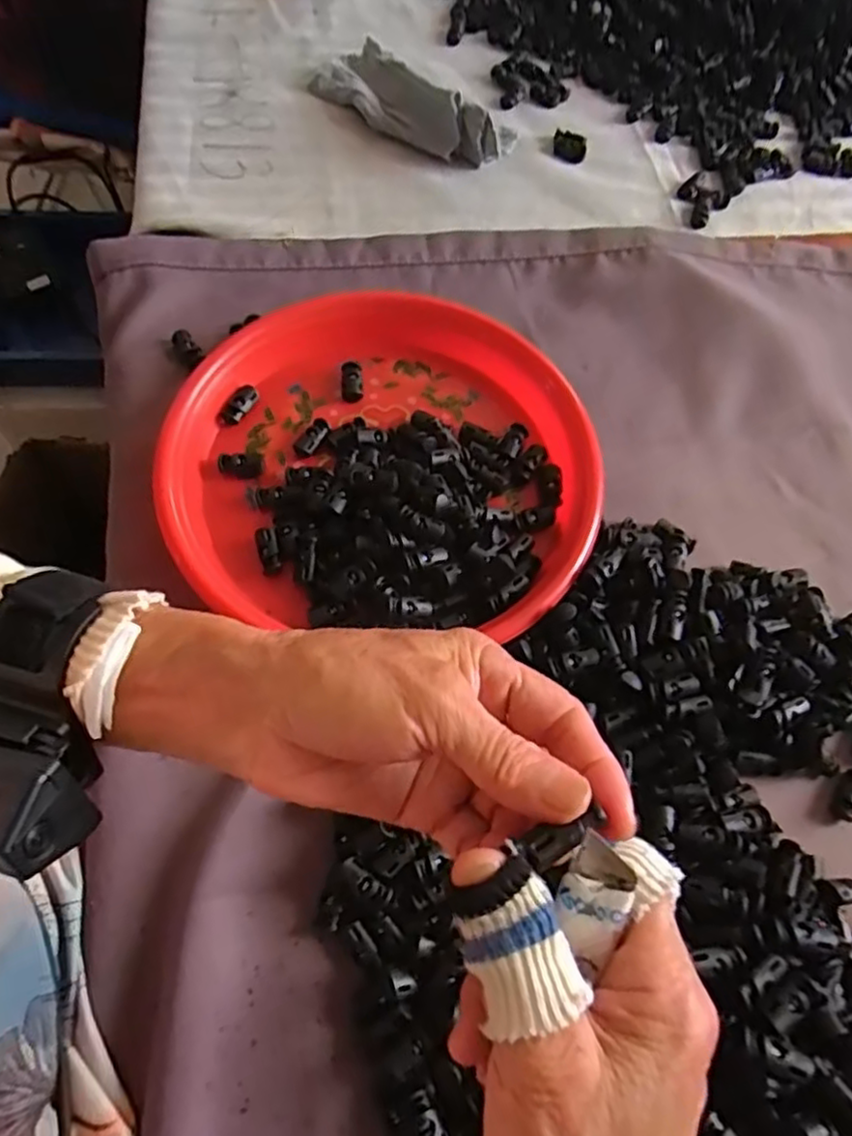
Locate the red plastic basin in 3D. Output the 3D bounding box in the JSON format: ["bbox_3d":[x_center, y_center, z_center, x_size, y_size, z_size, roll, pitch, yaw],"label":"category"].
[{"bbox_3d":[-0.022,-0.072,0.409,0.242,0.040,0.226,1,66,-3],"label":"red plastic basin"}]

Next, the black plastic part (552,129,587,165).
[{"bbox_3d":[0.121,-0.354,0.568,0.027,0.010,0.027,11,66,2],"label":"black plastic part"}]

